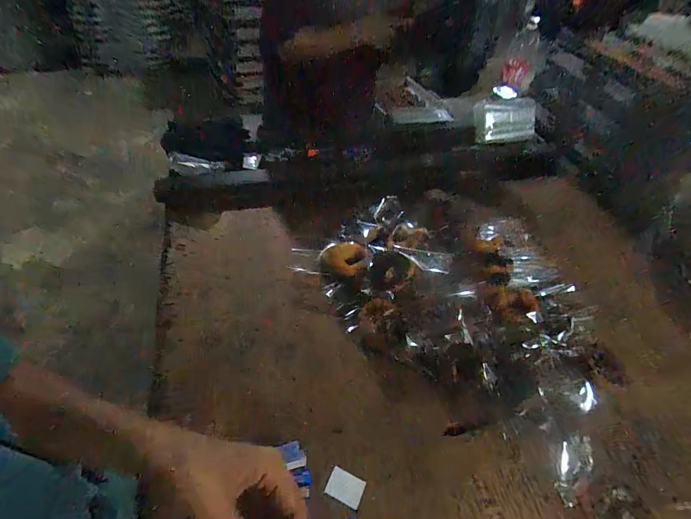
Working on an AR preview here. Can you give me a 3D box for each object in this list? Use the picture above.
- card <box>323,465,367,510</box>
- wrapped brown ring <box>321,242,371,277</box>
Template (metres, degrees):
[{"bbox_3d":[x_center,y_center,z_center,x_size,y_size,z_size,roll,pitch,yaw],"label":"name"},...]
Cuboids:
[{"bbox_3d":[0.000,0.335,0.512,0.051,0.012,0.038,20,49,16],"label":"card"},{"bbox_3d":[-0.002,-0.003,0.735,0.091,0.028,0.085,4,48,-4],"label":"wrapped brown ring"}]

